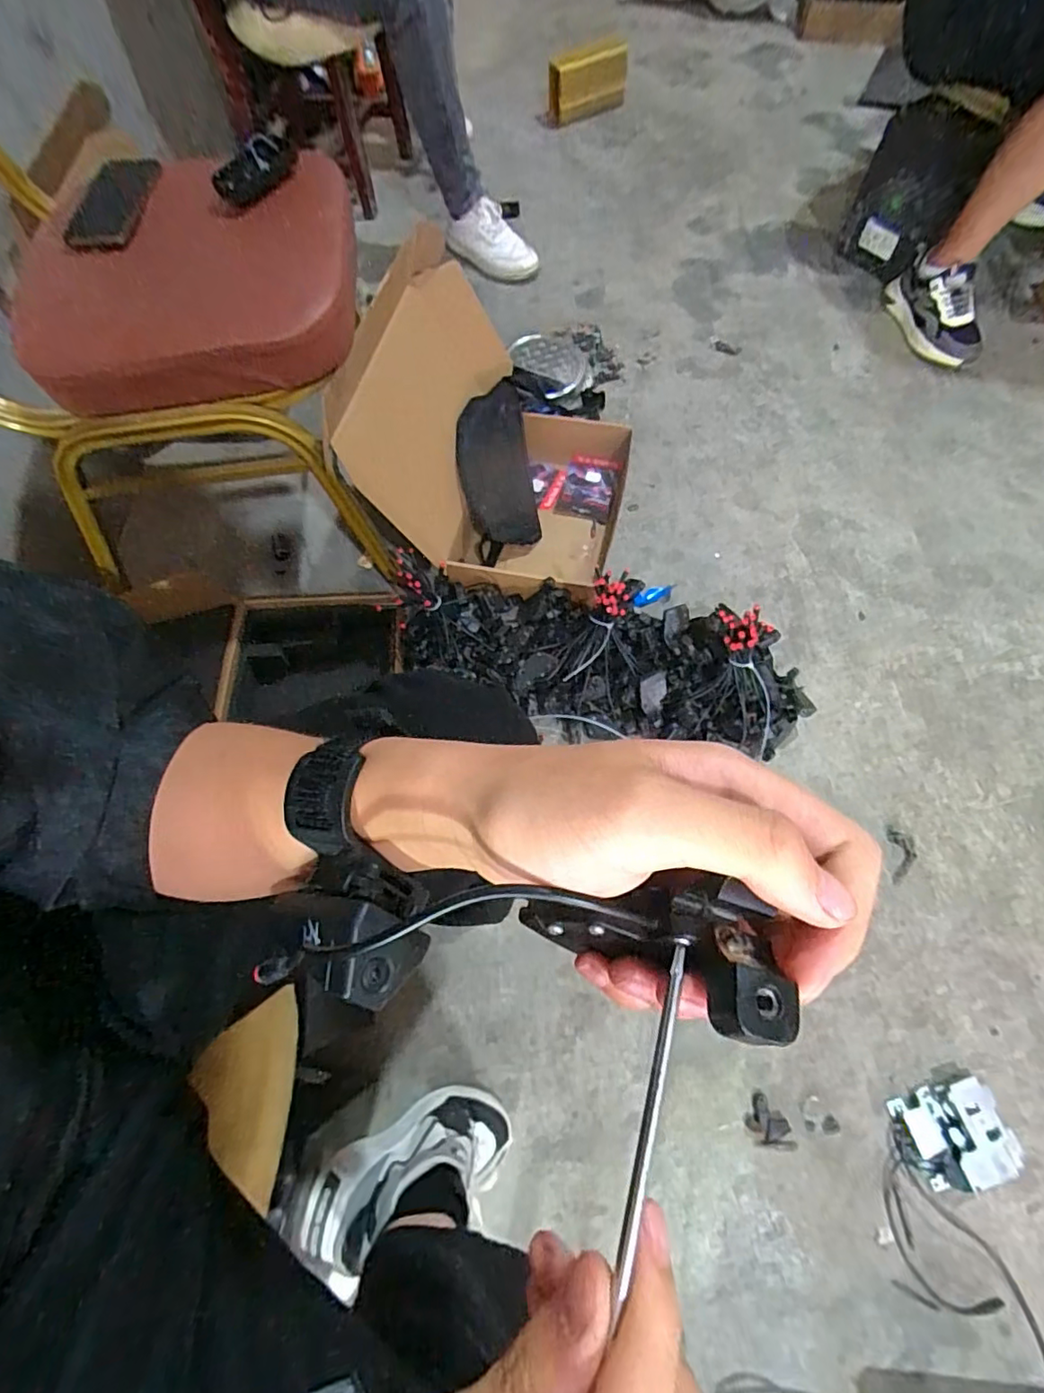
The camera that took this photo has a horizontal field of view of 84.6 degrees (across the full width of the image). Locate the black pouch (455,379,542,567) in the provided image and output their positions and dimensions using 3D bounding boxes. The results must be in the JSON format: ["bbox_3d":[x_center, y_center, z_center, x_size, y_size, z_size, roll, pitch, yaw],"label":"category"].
[{"bbox_3d":[-0.045,-0.399,1.039,0.131,0.055,0.301,-6,109,0],"label":"black pouch"}]

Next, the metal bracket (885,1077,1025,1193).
[{"bbox_3d":[0.493,0.497,0.651,0.115,0.040,0.089,-17,67,-4],"label":"metal bracket"}]

